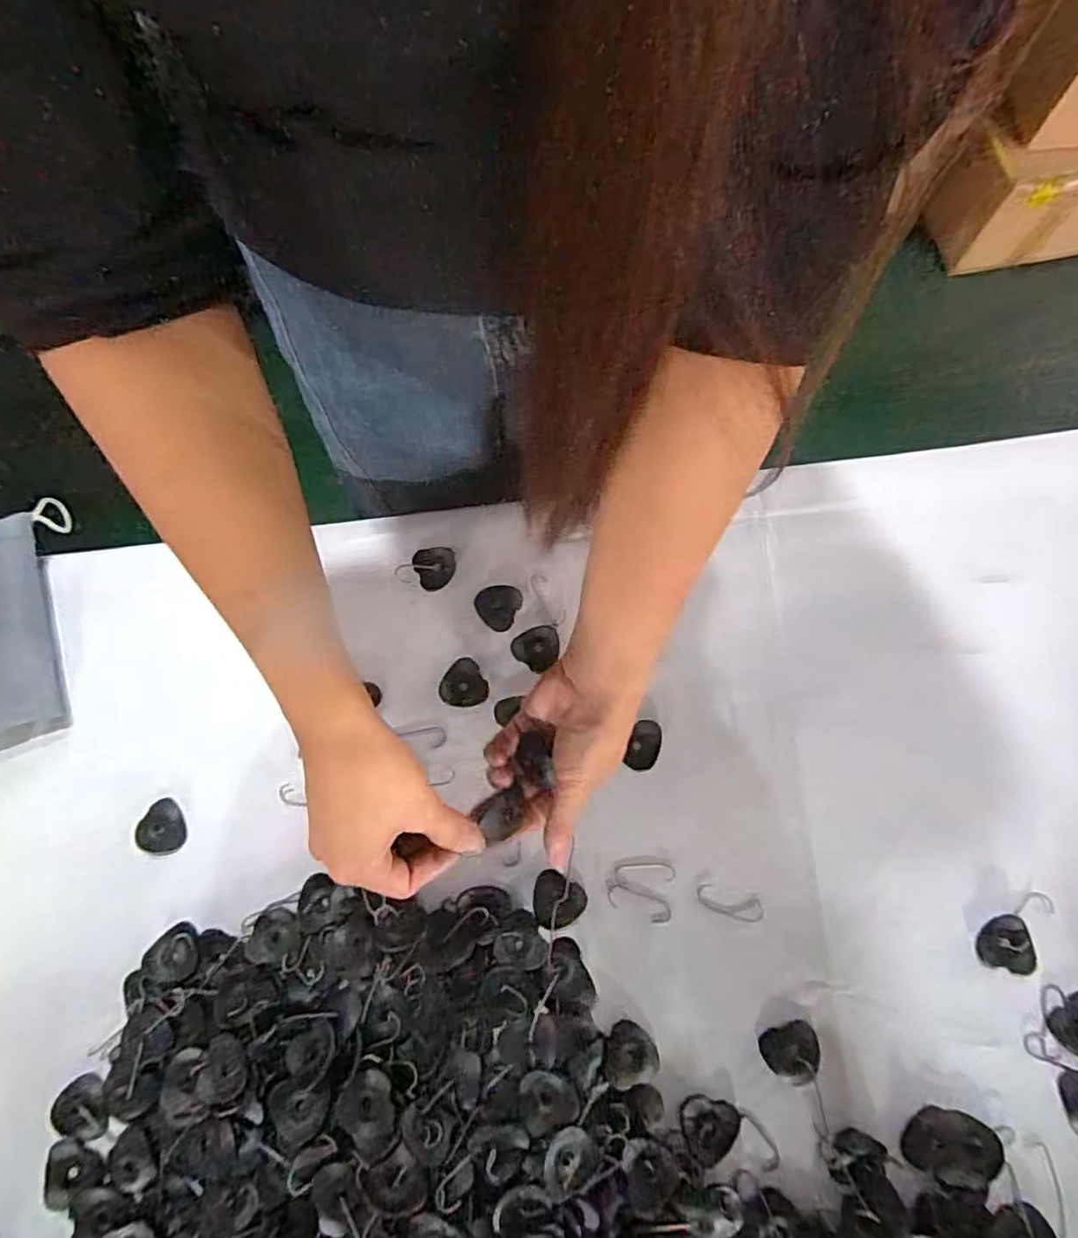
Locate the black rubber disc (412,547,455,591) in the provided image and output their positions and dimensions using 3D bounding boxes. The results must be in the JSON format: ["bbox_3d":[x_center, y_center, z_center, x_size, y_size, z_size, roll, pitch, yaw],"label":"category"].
[{"bbox_3d":[-0.081,-0.039,0.501,0.032,0.006,0.033,0,74,2],"label":"black rubber disc"}]

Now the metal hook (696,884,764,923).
[{"bbox_3d":[0.129,0.192,0.434,0.045,0.004,0.016,16,75,6],"label":"metal hook"}]

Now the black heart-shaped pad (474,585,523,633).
[{"bbox_3d":[-0.030,-0.011,0.495,0.034,0.004,0.034,-35,76,-8],"label":"black heart-shaped pad"}]

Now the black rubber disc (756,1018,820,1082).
[{"bbox_3d":[0.161,0.276,0.409,0.036,0.006,0.030,-16,74,-3],"label":"black rubber disc"}]

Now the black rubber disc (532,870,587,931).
[{"bbox_3d":[0.011,0.192,0.435,0.035,0.004,0.034,0,74,2],"label":"black rubber disc"}]

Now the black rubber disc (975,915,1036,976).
[{"bbox_3d":[0.306,0.213,0.422,0.035,0.004,0.034,2,74,2],"label":"black rubber disc"}]

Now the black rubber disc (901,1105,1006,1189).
[{"bbox_3d":[0.251,0.320,0.390,0.055,0.004,0.037,22,76,8],"label":"black rubber disc"}]

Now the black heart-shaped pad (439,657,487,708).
[{"bbox_3d":[-0.057,0.049,0.477,0.034,0.004,0.036,-32,75,-7],"label":"black heart-shaped pad"}]

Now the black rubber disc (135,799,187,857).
[{"bbox_3d":[-0.271,0.150,0.459,0.031,0.009,0.037,-23,74,-5],"label":"black rubber disc"}]

